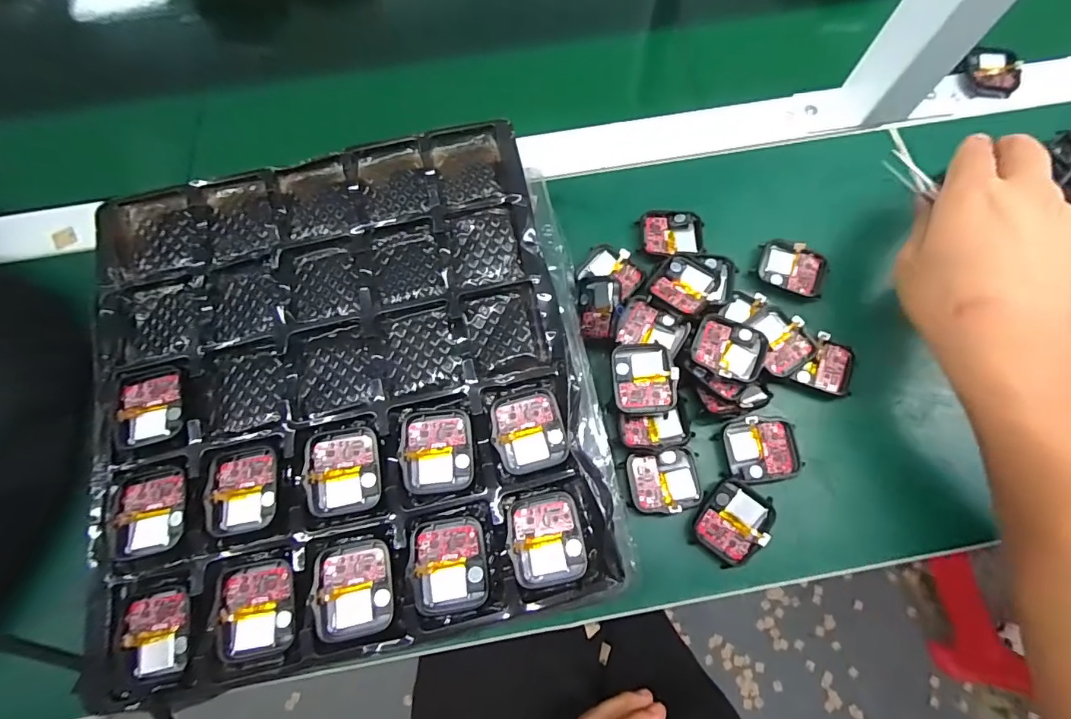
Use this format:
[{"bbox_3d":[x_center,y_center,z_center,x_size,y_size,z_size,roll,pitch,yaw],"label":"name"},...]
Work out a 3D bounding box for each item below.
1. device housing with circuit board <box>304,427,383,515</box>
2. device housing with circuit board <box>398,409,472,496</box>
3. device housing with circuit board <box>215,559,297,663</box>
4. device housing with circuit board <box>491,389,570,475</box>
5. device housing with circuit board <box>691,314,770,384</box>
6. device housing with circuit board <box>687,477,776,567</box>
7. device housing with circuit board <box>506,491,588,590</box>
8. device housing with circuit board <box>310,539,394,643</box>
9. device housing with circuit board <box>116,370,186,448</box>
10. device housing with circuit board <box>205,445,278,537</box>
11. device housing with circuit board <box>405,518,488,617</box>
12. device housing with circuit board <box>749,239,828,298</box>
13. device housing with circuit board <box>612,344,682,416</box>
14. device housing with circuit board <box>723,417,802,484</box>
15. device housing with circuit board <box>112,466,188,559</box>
[{"bbox_3d":[-0.097,0.056,0.238,0.036,0.007,0.041,-8,72,-2],"label":"device housing with circuit board"},{"bbox_3d":[-0.051,0.048,0.248,0.036,0.011,0.041,-6,72,-2],"label":"device housing with circuit board"},{"bbox_3d":[-0.134,0.120,0.226,0.035,0.006,0.042,-10,72,-3],"label":"device housing with circuit board"},{"bbox_3d":[-0.004,0.038,0.254,0.037,0.010,0.041,-16,72,-5],"label":"device housing with circuit board"},{"bbox_3d":[0.119,-0.005,0.293,0.042,0.013,0.038,22,73,7],"label":"device housing with circuit board"},{"bbox_3d":[0.115,0.094,0.274,0.038,0.013,0.044,39,76,12],"label":"device housing with circuit board"},{"bbox_3d":[0.005,0.089,0.234,0.036,0.008,0.043,-9,72,-3],"label":"device housing with circuit board"},{"bbox_3d":[-0.088,0.111,0.229,0.035,0.009,0.042,-8,72,-2],"label":"device housing with circuit board"},{"bbox_3d":[-0.205,0.025,0.250,0.035,0.006,0.038,-13,72,-4],"label":"device housing with circuit board"},{"bbox_3d":[-0.148,0.066,0.240,0.034,0.006,0.042,-8,72,-2],"label":"device housing with circuit board"},{"bbox_3d":[-0.042,0.101,0.233,0.037,0.008,0.044,-7,72,-2],"label":"device housing with circuit board"},{"bbox_3d":[0.175,-0.063,0.322,0.047,0.008,0.034,22,73,7],"label":"device housing with circuit board"},{"bbox_3d":[0.065,0.012,0.287,0.036,0.016,0.042,-2,72,0],"label":"device housing with circuit board"},{"bbox_3d":[0.137,0.054,0.286,0.041,0.006,0.038,-7,81,6],"label":"device housing with circuit board"},{"bbox_3d":[-0.193,0.076,0.239,0.036,0.010,0.041,-10,72,-3],"label":"device housing with circuit board"}]

